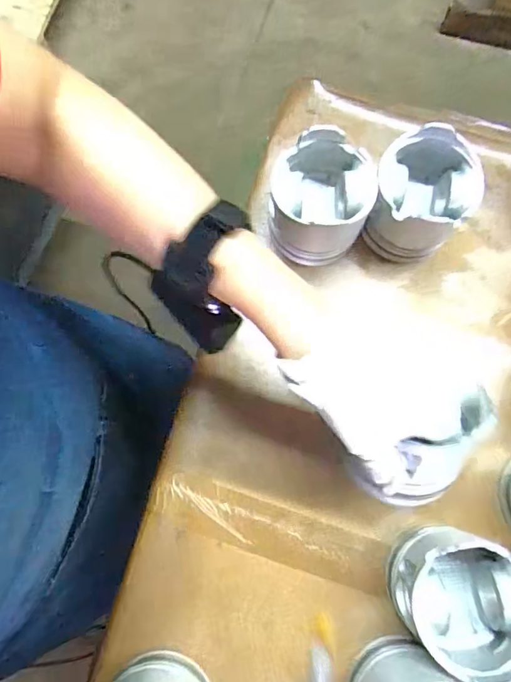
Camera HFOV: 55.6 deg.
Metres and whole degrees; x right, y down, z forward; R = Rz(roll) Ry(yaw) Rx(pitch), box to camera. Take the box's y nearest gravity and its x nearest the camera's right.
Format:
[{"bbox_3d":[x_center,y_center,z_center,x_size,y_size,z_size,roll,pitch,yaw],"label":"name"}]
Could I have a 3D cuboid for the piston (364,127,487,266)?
[{"bbox_3d":[0.152,-0.131,0.452,0.085,0.082,0.094,26,78,7],"label":"piston"}]

